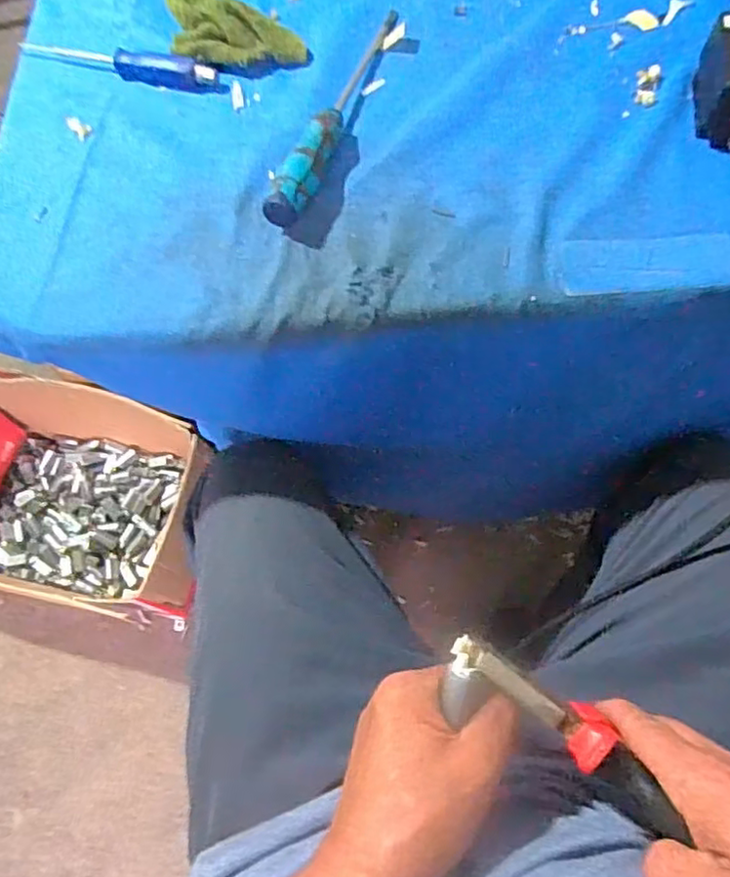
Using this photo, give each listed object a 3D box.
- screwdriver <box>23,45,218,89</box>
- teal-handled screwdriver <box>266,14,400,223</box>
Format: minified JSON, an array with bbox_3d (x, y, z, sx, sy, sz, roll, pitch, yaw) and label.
[{"bbox_3d":[-0.206,-0.317,0.530,0.174,0.019,0.023,19,68,11],"label":"screwdriver"},{"bbox_3d":[-0.021,-0.254,0.478,0.024,0.032,0.248,14,68,10],"label":"teal-handled screwdriver"}]

